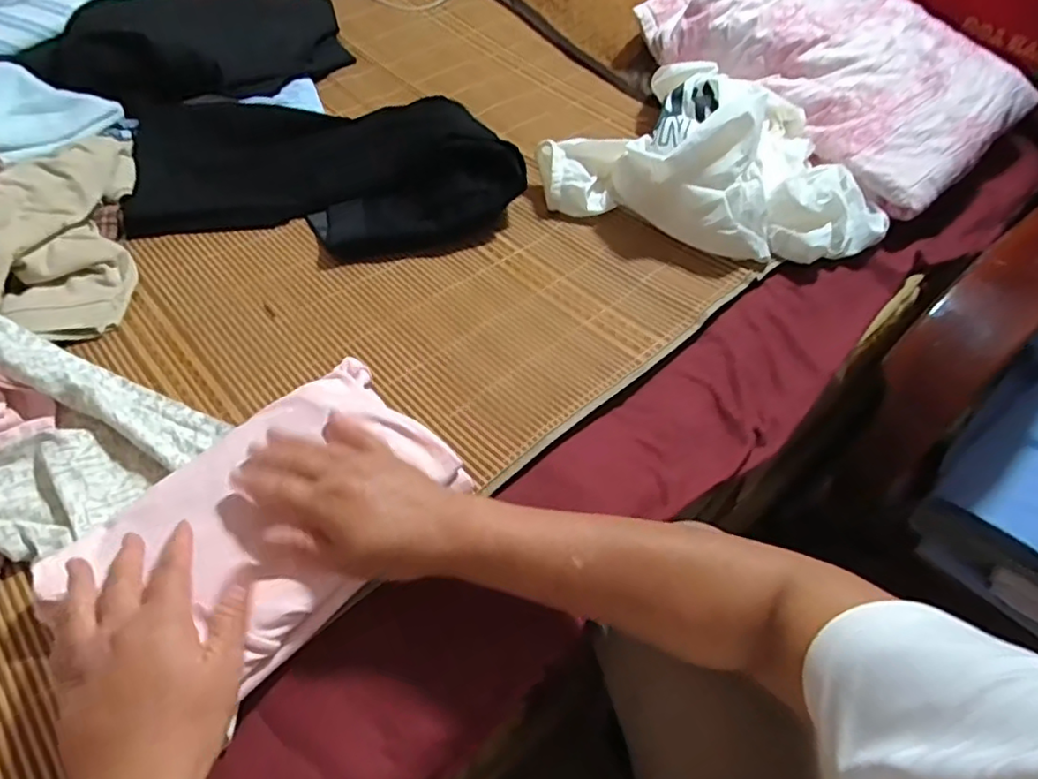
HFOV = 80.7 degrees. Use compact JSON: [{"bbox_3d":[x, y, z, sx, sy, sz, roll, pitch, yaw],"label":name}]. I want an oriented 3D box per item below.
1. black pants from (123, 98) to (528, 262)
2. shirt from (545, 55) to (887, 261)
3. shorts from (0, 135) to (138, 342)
[{"bbox_3d":[-0.247,-0.287,0.751,0.503,0.069,0.269,4,52,0],"label":"black pants"},{"bbox_3d":[0.249,-0.288,0.738,0.391,0.122,0.272,28,55,17],"label":"shirt"},{"bbox_3d":[-0.504,-0.174,0.641,0.157,0.080,0.293,-13,54,-14],"label":"shorts"}]

